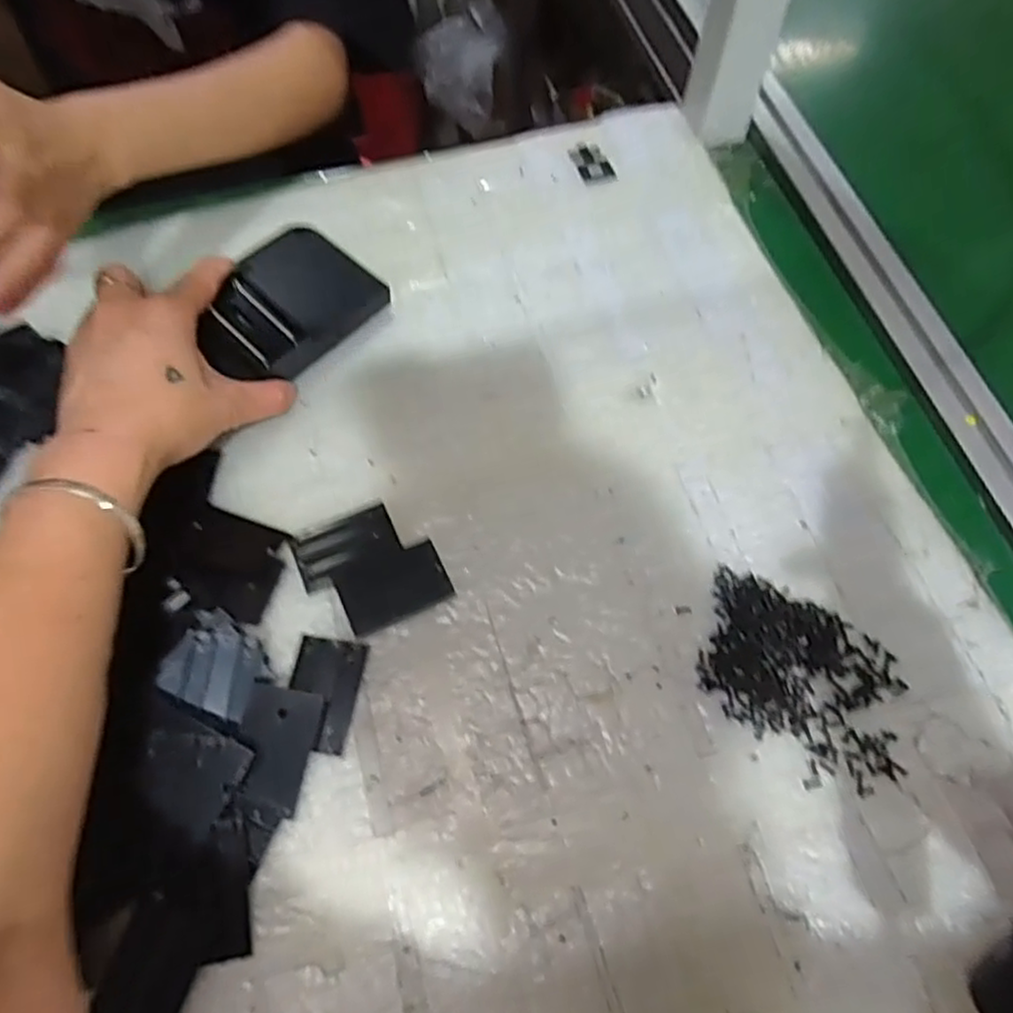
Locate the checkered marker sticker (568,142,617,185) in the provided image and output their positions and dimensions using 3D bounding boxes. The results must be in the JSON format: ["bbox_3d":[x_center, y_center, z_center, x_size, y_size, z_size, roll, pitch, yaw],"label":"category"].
[{"bbox_3d":[0.064,-0.259,0.525,0.026,0.004,0.046,-15,65,-9],"label":"checkered marker sticker"}]

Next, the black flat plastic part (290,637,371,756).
[{"bbox_3d":[-0.091,0.091,0.343,0.033,0.005,0.053,8,64,2],"label":"black flat plastic part"}]

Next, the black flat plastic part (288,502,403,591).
[{"bbox_3d":[-0.086,0.022,0.379,0.054,0.005,0.034,-27,68,-14],"label":"black flat plastic part"}]

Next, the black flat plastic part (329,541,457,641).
[{"bbox_3d":[-0.059,0.041,0.368,0.054,0.006,0.035,-23,67,-12],"label":"black flat plastic part"}]

